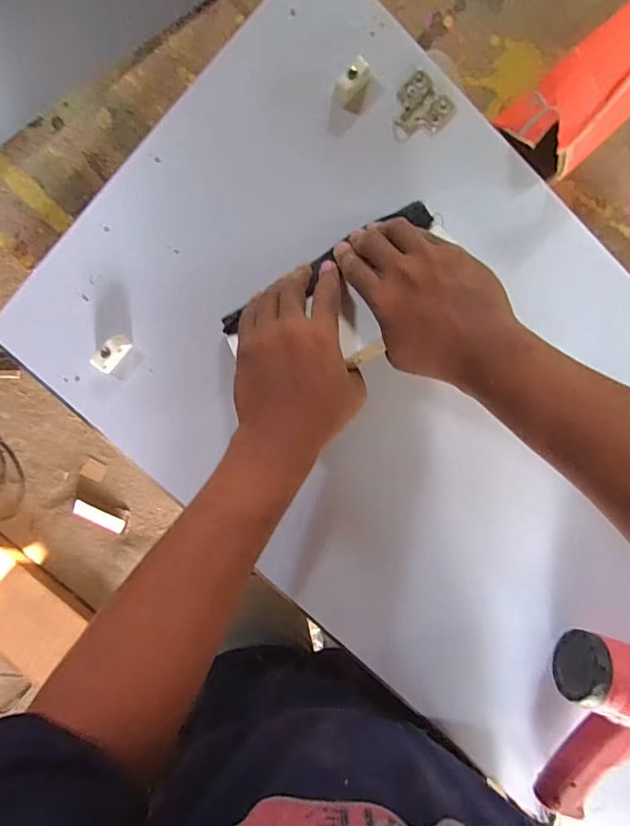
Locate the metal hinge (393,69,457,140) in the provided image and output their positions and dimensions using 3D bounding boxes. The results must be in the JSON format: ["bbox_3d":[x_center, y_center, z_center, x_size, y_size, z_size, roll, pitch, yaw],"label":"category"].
[{"bbox_3d":[0.093,-0.275,0.432,0.054,0.006,0.050,-42,99,5],"label":"metal hinge"}]

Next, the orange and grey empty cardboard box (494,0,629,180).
[{"bbox_3d":[0.272,-0.301,0.407,0.214,0.102,0.077,-40,96,2],"label":"orange and grey empty cardboard box"}]

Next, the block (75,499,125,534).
[{"bbox_3d":[-0.616,0.298,1.359,0.149,0.017,0.041,26,98,-5],"label":"block"}]

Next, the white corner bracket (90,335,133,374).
[{"bbox_3d":[-0.189,-0.055,0.444,0.016,0.019,0.038,41,93,-6],"label":"white corner bracket"}]

